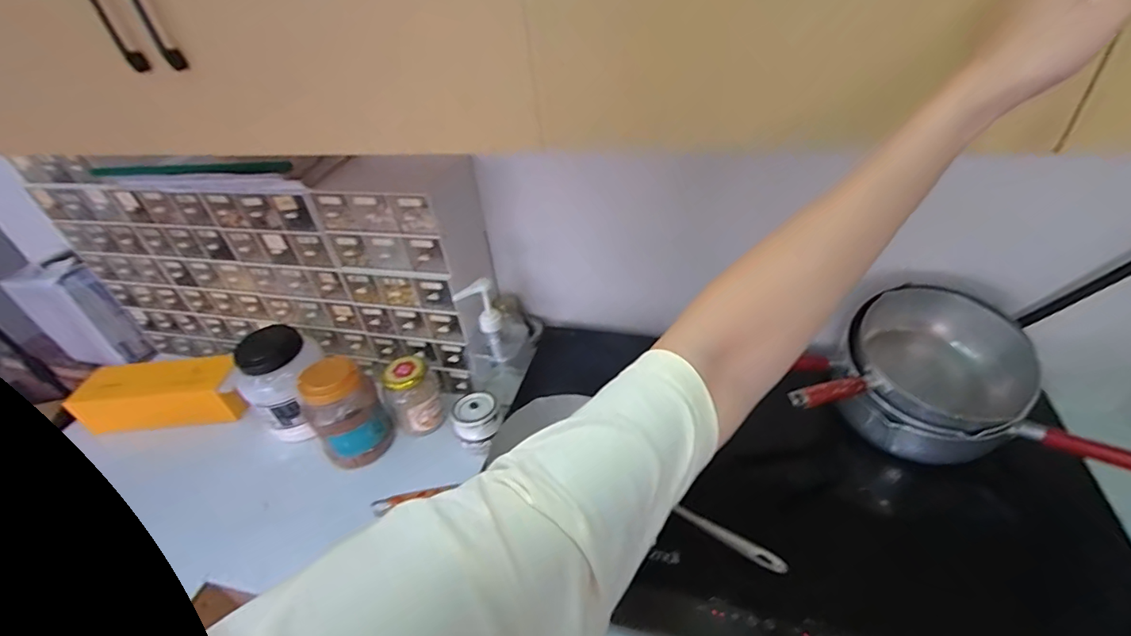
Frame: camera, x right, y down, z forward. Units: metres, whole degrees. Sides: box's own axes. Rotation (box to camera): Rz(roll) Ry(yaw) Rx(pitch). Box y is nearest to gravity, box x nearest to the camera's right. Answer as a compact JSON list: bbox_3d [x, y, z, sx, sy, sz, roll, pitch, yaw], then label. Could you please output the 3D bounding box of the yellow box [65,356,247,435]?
[{"bbox_3d":[-0.905,0.167,1.129,0.387,0.110,0.117,-5,36,3],"label":"yellow box"}]

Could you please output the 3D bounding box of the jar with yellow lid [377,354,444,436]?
[{"bbox_3d":[-0.303,0.148,0.986,0.100,0.119,0.111,-21,39,-18],"label":"jar with yellow lid"}]

